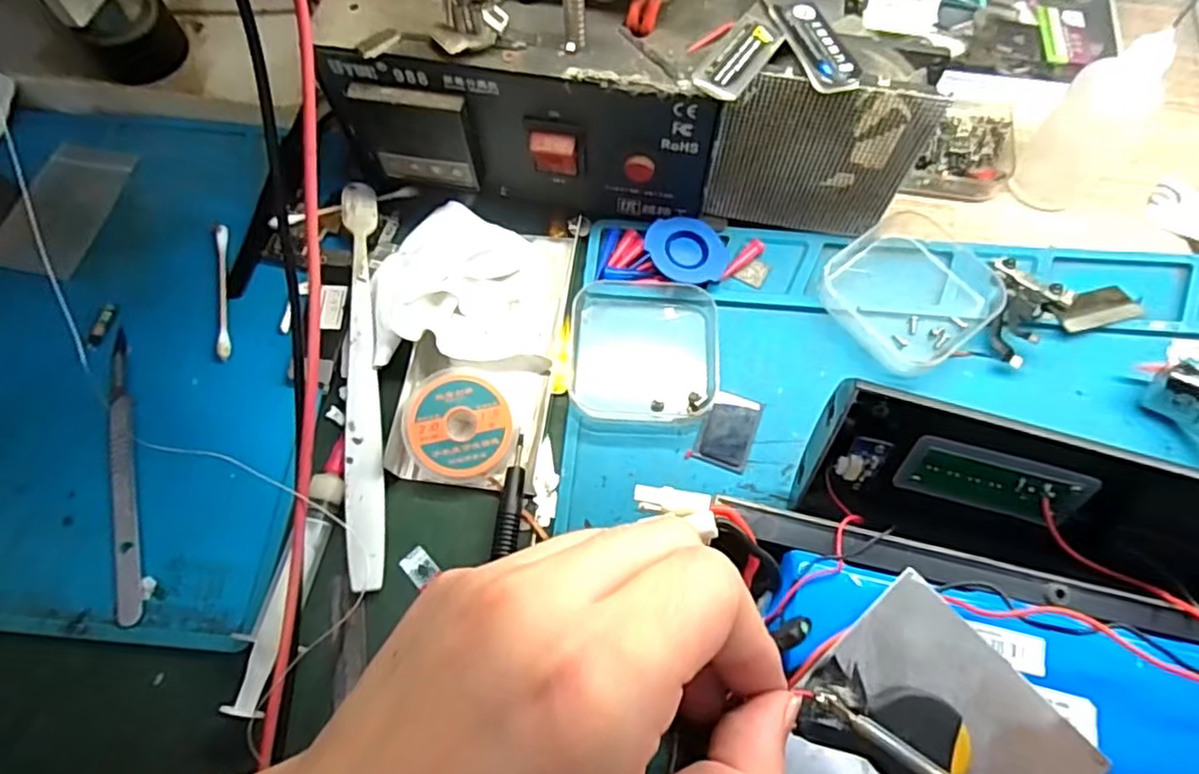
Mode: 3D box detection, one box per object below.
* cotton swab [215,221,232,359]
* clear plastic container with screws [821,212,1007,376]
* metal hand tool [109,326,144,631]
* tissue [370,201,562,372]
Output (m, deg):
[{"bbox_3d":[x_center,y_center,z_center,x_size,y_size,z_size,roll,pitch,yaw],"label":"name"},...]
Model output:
[{"bbox_3d":[-0.172,-0.045,0.303,0.006,0.004,0.072,-12,67,-3],"label":"cotton swab"},{"bbox_3d":[0.140,-0.045,0.292,0.076,0.014,0.062,-32,70,-11],"label":"clear plastic container with screws"},{"bbox_3d":[-0.196,0.033,0.271,0.011,0.004,0.126,-18,68,-5],"label":"metal hand tool"},{"bbox_3d":[-0.060,-0.046,0.293,0.078,0.021,0.075,1,67,3],"label":"tissue"}]

